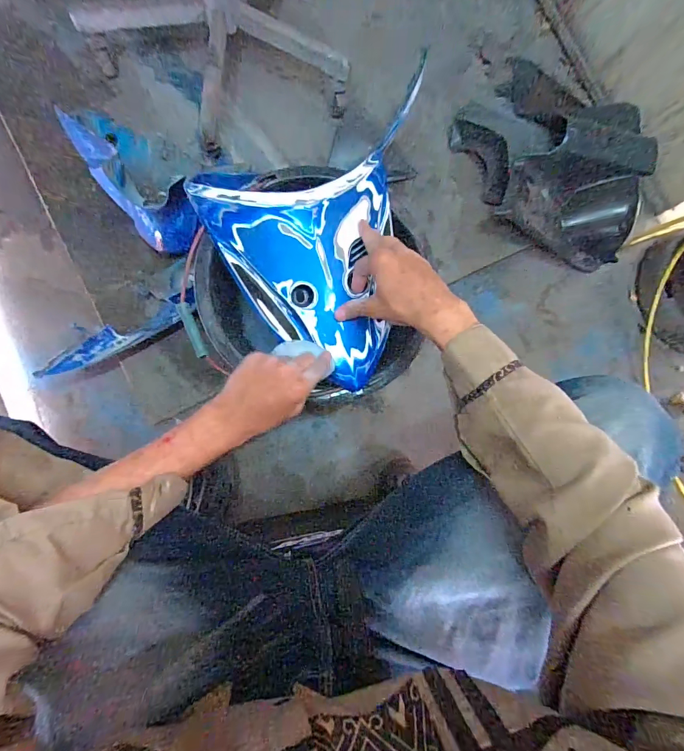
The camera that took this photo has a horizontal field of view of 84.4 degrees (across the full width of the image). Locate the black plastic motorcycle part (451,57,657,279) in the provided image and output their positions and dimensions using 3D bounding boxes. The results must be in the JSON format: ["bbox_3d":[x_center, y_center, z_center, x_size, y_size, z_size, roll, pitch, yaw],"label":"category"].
[{"bbox_3d":[0.450,-0.437,0.796,0.438,0.146,0.275,38,81,-1],"label":"black plastic motorcycle part"}]

